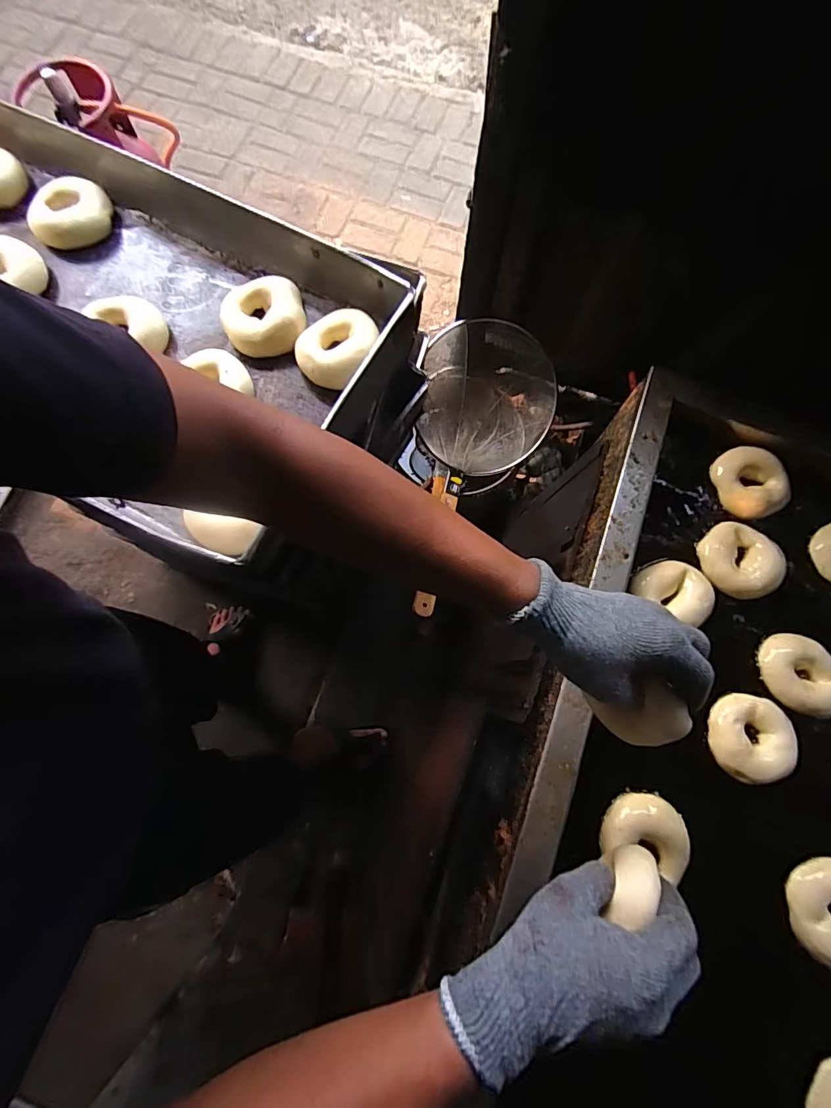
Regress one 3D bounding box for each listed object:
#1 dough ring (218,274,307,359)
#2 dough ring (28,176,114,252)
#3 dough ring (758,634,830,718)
[{"bbox_3d":[-0.179,-0.277,0.555,0.093,0.048,0.097,-11,75,-4],"label":"dough ring"},{"bbox_3d":[-0.452,-0.446,0.613,0.100,0.028,0.100,-28,77,-8],"label":"dough ring"},{"bbox_3d":[0.468,0.145,0.571,0.095,0.020,0.085,28,76,6],"label":"dough ring"}]

